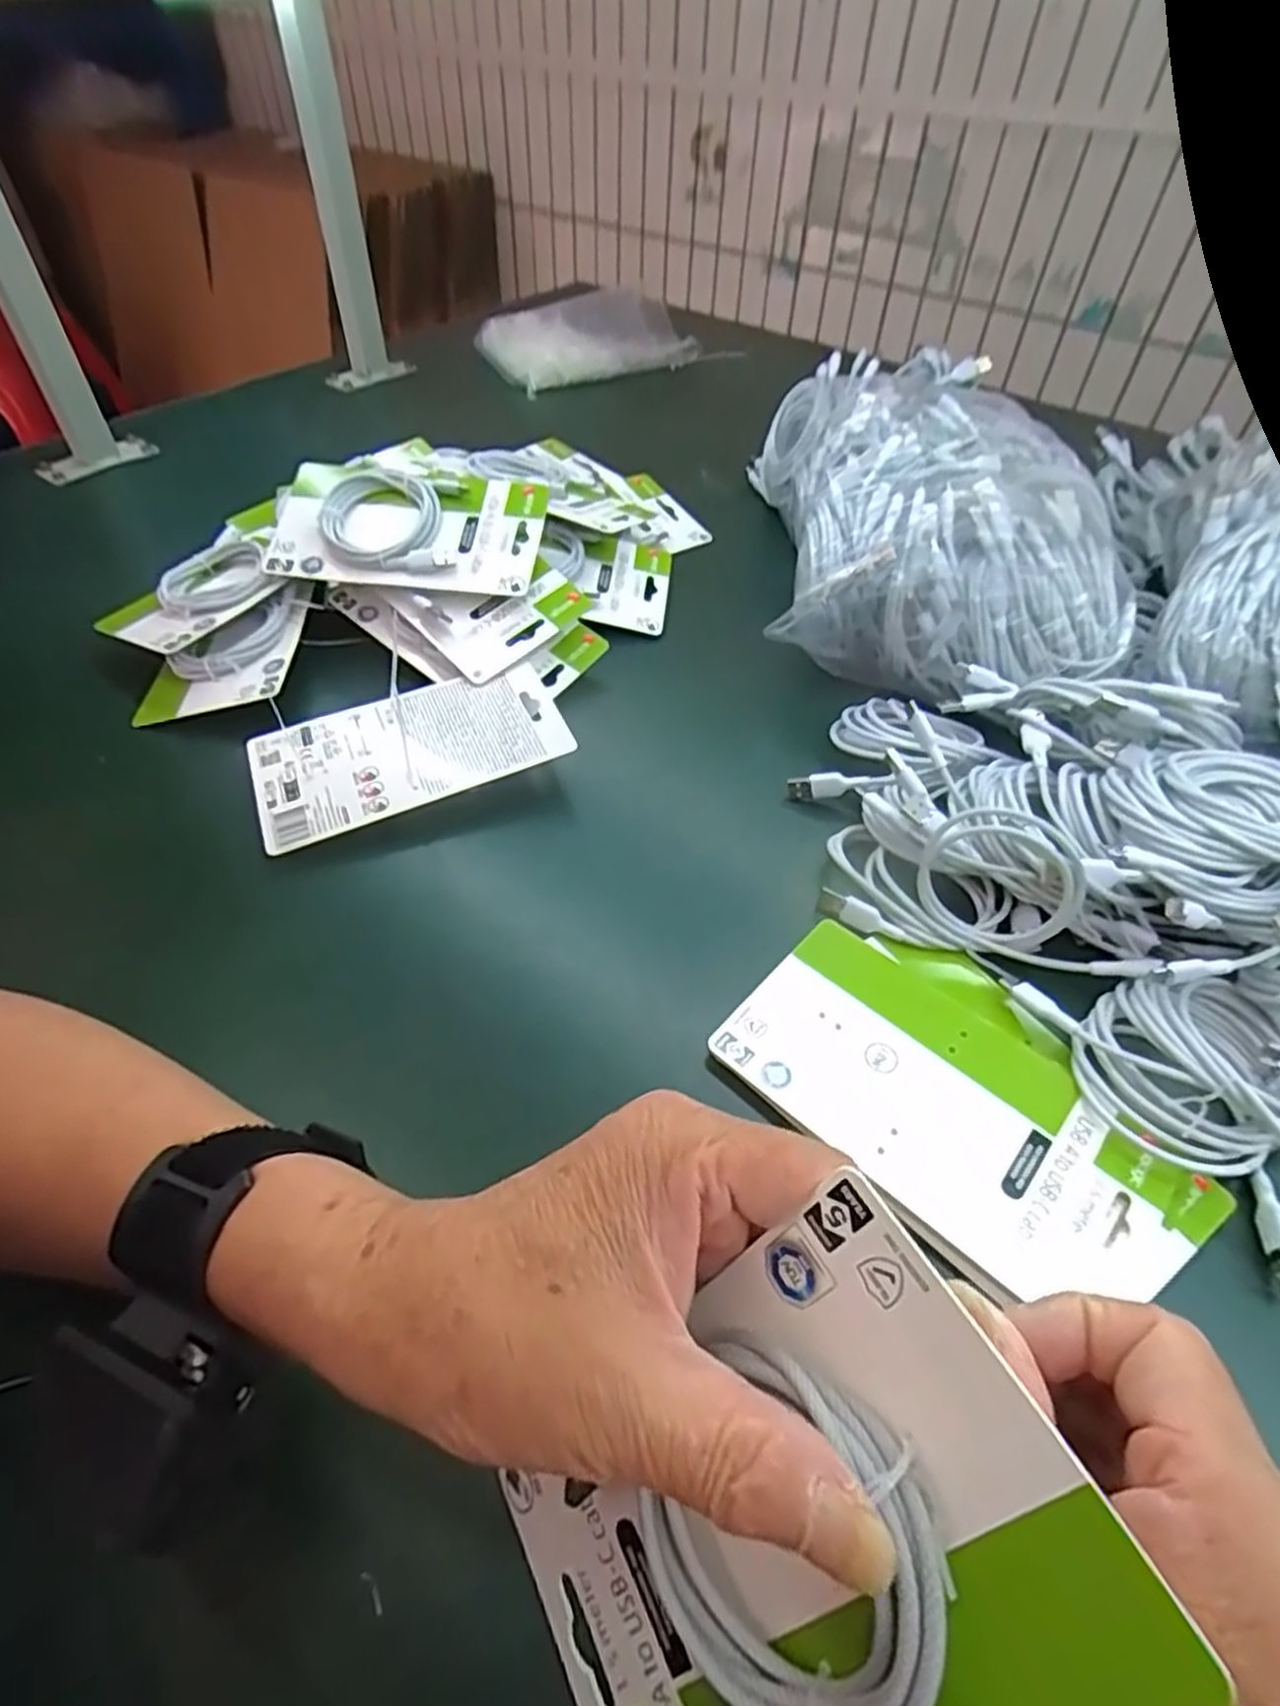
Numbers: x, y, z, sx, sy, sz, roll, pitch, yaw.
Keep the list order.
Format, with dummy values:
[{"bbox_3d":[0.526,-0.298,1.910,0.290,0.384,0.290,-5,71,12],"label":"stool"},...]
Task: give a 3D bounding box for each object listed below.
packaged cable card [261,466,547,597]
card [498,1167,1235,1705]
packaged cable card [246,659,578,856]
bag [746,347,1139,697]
[{"bbox_3d":[-0.163,-0.228,0.551,0.189,0.026,0.090,5,83,-1],"label":"packaged cable card"},{"bbox_3d":[0.025,0.169,0.188,0.013,0.175,0.096,8,37,-46],"label":"card"},{"bbox_3d":[-0.138,-0.064,0.474,0.181,0.018,0.095,-18,52,-15],"label":"packaged cable card"},{"bbox_3d":[0.200,-0.251,0.579,0.207,0.111,0.352,-1,50,-1],"label":"bag"}]

